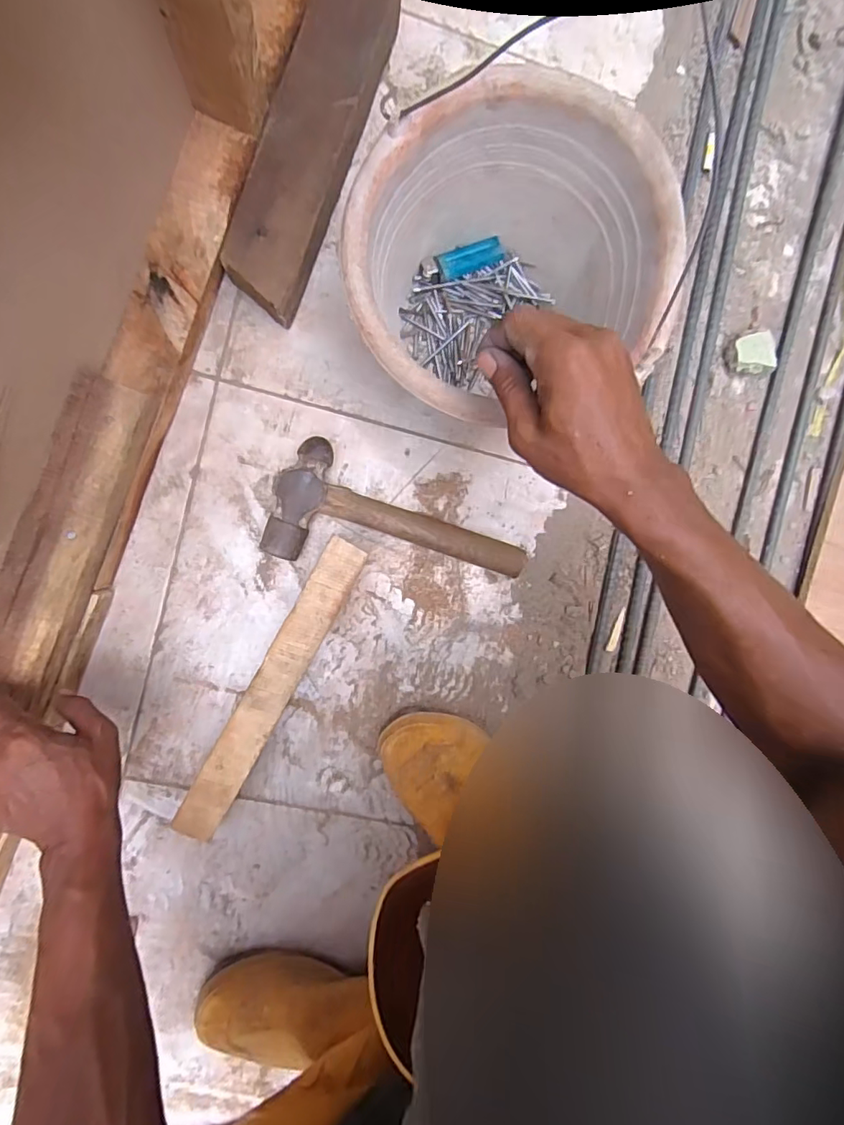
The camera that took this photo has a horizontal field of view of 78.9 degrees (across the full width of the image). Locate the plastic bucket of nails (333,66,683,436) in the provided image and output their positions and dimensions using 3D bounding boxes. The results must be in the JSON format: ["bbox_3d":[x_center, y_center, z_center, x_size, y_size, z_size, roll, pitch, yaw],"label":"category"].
[{"bbox_3d":[0.060,-0.237,0.445,0.245,0.165,0.211,-14,94,-6],"label":"plastic bucket of nails"}]

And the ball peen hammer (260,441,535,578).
[{"bbox_3d":[-0.017,-0.035,0.507,0.251,0.039,0.111,15,90,-8],"label":"ball peen hammer"}]

